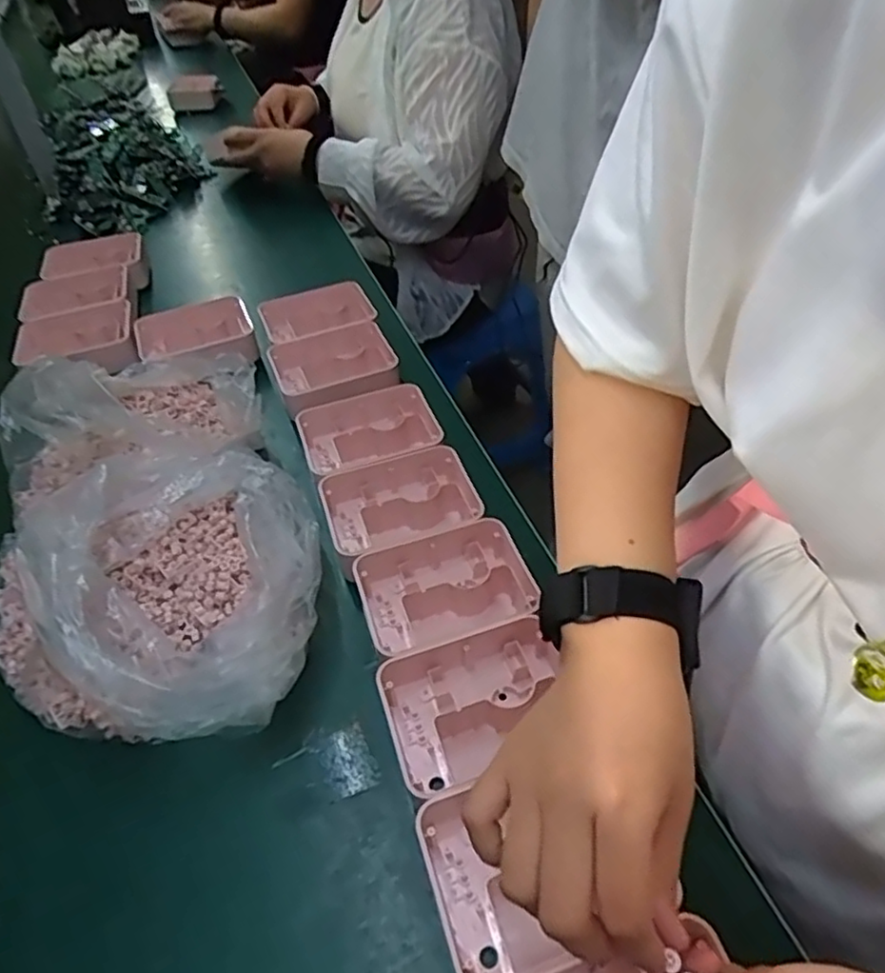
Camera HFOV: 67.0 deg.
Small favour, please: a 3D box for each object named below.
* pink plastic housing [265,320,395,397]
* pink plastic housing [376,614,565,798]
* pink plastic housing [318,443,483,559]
[{"bbox_3d":[-0.119,-0.130,0.743,0.125,0.040,0.092,-20,48,-14],"label":"pink plastic housing"},{"bbox_3d":[0.028,0.152,0.460,0.128,0.039,0.094,-17,47,-12],"label":"pink plastic housing"},{"bbox_3d":[-0.036,0.022,0.592,0.128,0.045,0.104,-17,47,-12],"label":"pink plastic housing"}]

